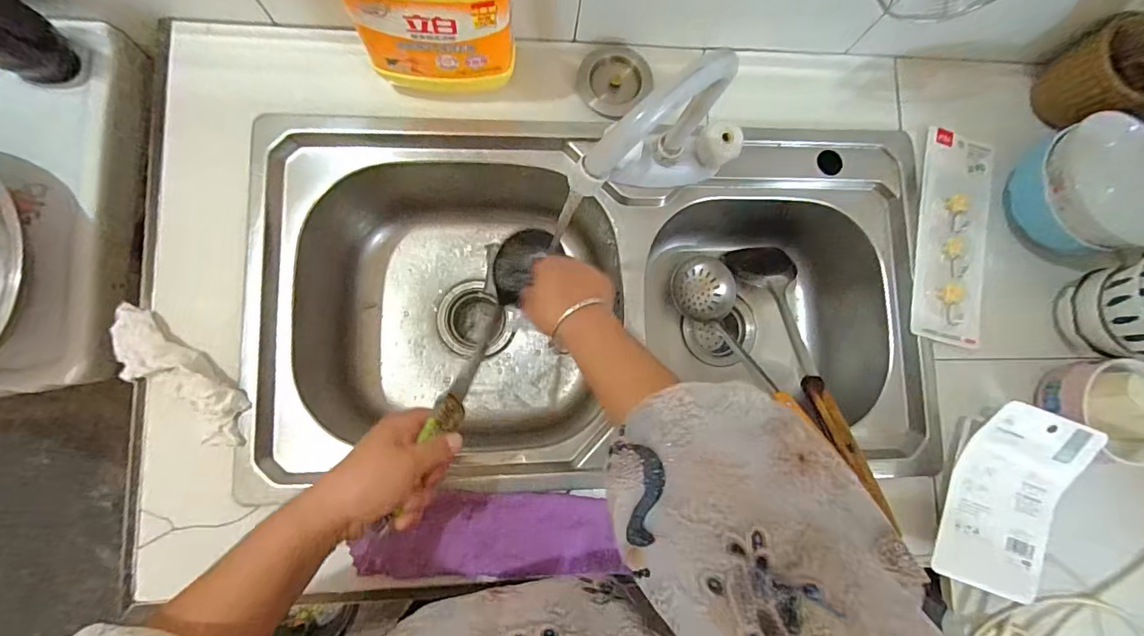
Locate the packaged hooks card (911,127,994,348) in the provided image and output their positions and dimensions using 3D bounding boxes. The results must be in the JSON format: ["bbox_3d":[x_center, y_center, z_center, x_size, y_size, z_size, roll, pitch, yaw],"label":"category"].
[{"bbox_3d":[0.446,-0.100,0.573,0.094,0.012,0.251,12,83,-4],"label":"packaged hooks card"}]

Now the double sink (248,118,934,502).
[{"bbox_3d":[0.030,-0.011,0.627,0.728,0.201,0.386,0,84,-5],"label":"double sink"}]

